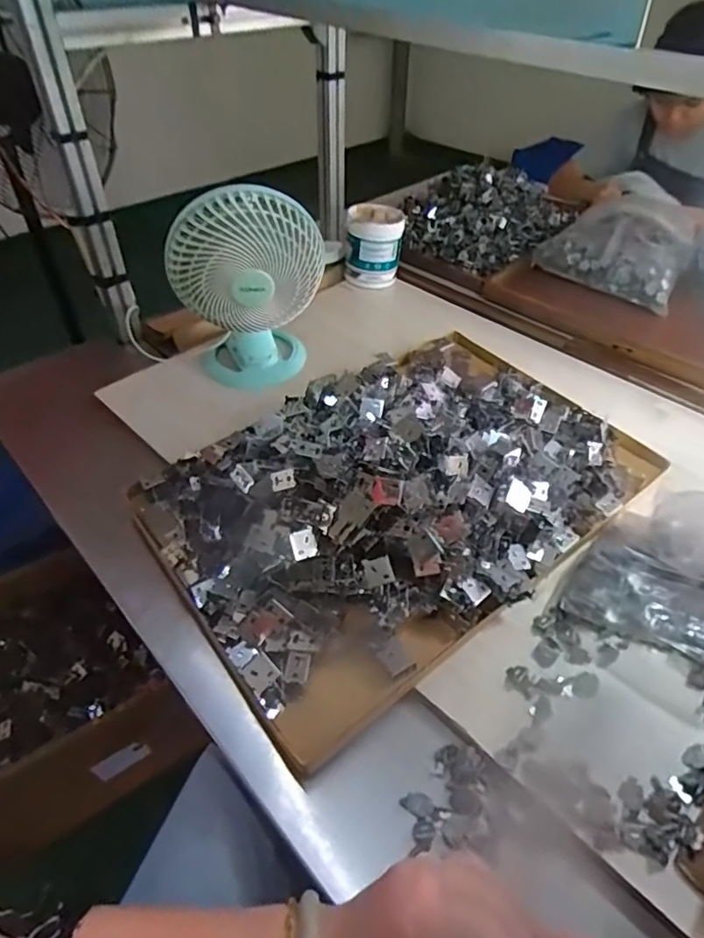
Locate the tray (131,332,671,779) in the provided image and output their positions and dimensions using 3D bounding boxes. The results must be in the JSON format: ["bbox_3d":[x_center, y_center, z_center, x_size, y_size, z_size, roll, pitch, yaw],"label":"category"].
[{"bbox_3d":[0.068,0.002,0.727,0.614,0.129,0.416,-29,52,-27],"label":"tray"}]

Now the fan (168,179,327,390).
[{"bbox_3d":[-0.155,-0.268,0.865,0.210,0.310,0.153,-7,45,-7],"label":"fan"}]

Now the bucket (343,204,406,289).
[{"bbox_3d":[0.047,-0.482,1.198,0.121,0.129,0.123,5,45,5],"label":"bucket"}]

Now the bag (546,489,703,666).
[{"bbox_3d":[0.359,0.110,0.580,0.216,0.135,0.162,27,50,25],"label":"bag"}]

